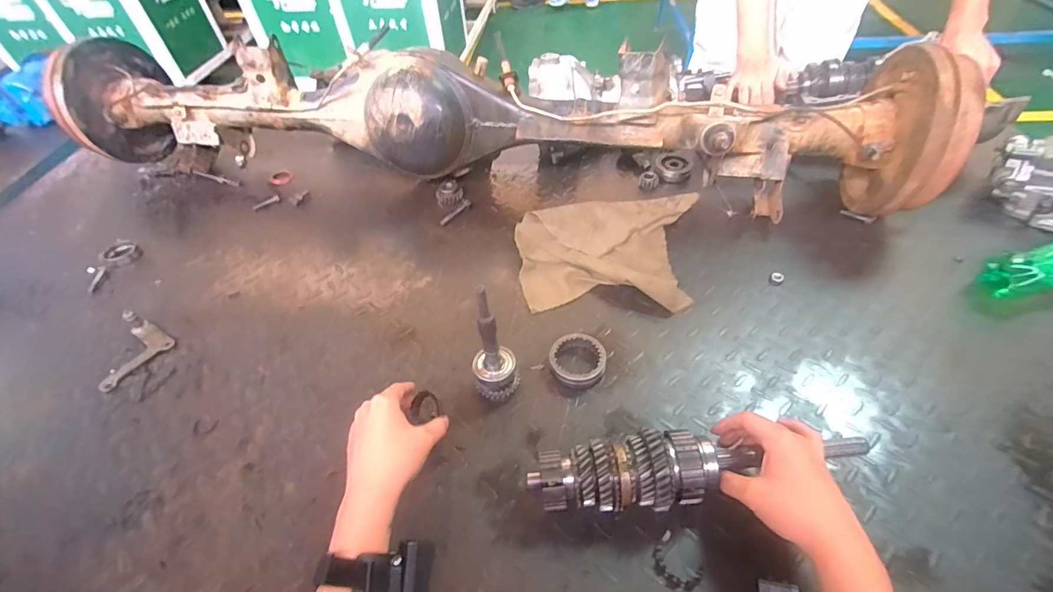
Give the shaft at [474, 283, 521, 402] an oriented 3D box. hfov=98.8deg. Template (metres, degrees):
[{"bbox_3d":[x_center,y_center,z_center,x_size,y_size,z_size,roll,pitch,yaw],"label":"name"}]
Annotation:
[{"bbox_3d":[-0.040,0.056,0.509,0.050,0.170,0.043,-9,46,-4],"label":"shaft"}]

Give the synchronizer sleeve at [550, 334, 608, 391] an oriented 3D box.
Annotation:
[{"bbox_3d":[0.065,0.080,0.567,0.068,0.022,0.067,14,49,17],"label":"synchronizer sleeve"}]

